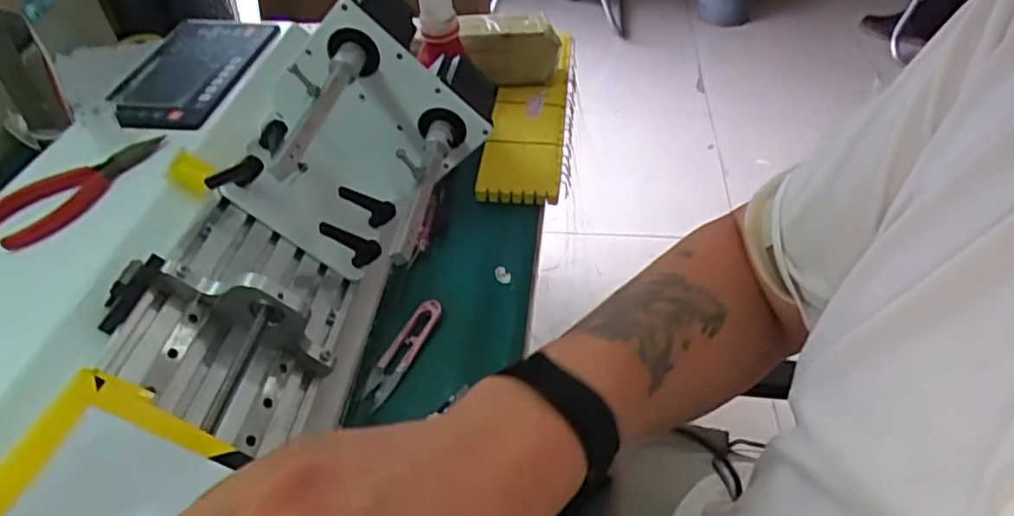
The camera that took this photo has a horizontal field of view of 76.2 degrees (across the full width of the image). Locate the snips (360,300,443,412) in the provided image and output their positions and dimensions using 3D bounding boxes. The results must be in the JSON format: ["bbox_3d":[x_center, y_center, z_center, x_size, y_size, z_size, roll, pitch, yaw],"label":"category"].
[{"bbox_3d":[-0.078,0.069,0.486,0.023,0.008,0.096,16,47,18],"label":"snips"}]

